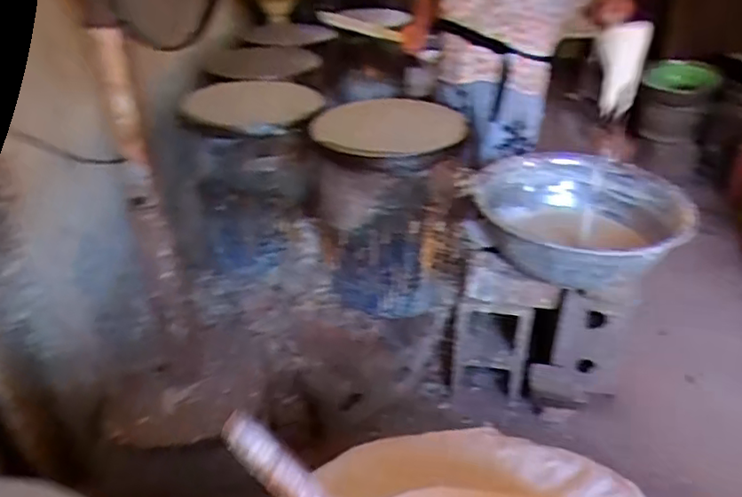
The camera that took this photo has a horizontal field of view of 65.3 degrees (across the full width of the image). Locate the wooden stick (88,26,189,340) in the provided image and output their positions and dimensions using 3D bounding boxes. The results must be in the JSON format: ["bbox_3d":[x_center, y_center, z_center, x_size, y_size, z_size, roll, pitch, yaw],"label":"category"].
[{"bbox_3d":[-0.456,-0.089,1.171,0.073,0.667,0.068,-12,33,-18],"label":"wooden stick"}]

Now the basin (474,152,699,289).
[{"bbox_3d":[0.527,-0.072,1.477,0.495,0.173,0.495,-1,31,0],"label":"basin"}]

